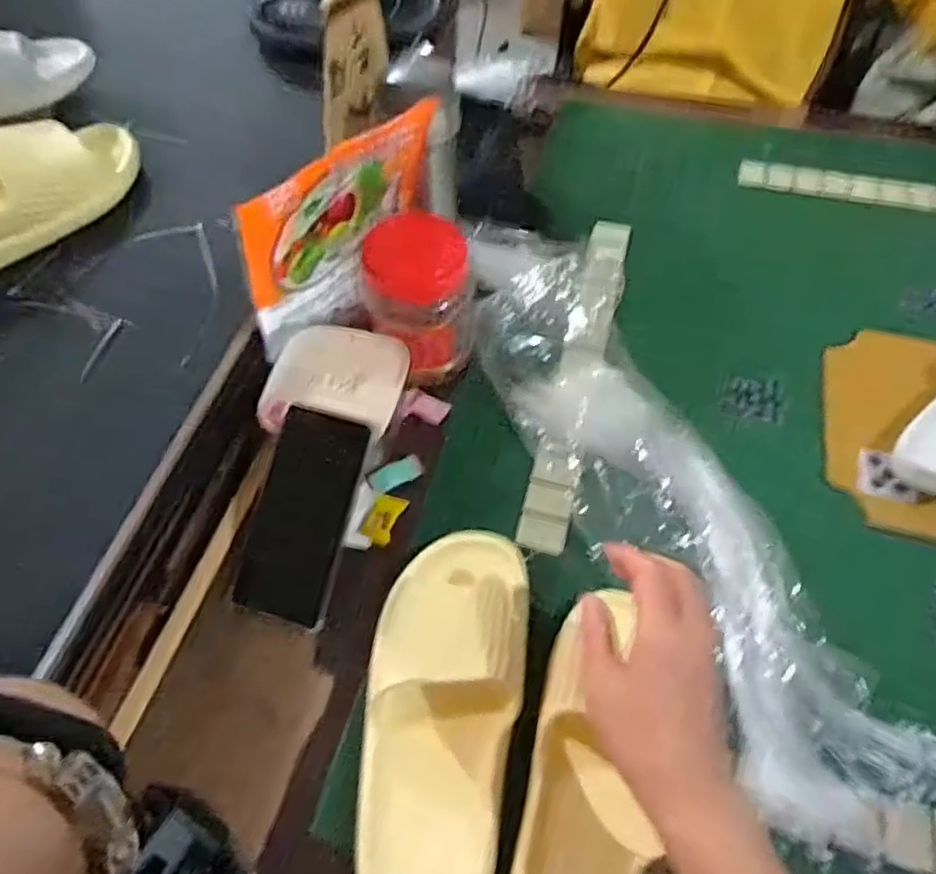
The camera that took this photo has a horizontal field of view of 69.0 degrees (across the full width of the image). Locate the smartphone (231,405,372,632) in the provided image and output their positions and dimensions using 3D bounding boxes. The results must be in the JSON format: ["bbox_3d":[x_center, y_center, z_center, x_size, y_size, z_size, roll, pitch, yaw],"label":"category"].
[{"bbox_3d":[-0.128,0.060,0.524,0.076,0.016,0.156,12,83,7],"label":"smartphone"}]

